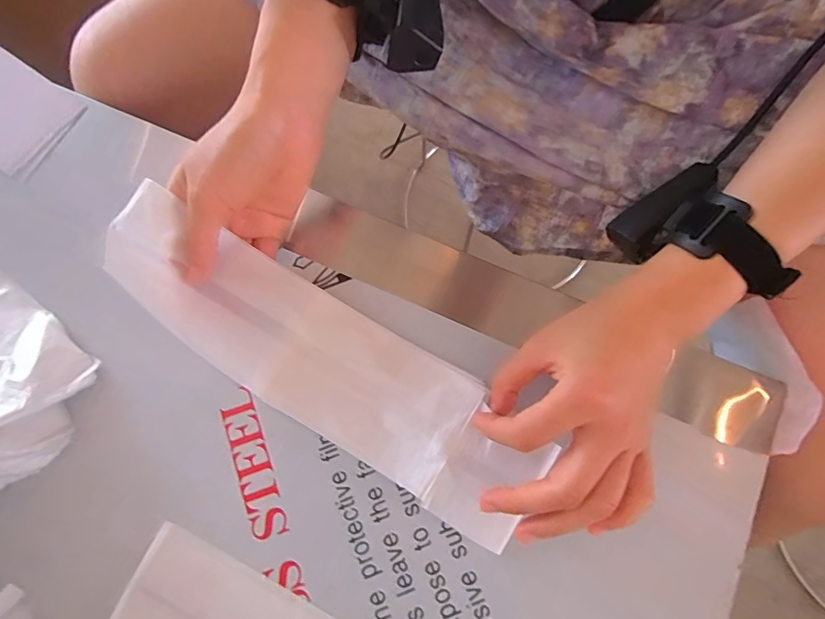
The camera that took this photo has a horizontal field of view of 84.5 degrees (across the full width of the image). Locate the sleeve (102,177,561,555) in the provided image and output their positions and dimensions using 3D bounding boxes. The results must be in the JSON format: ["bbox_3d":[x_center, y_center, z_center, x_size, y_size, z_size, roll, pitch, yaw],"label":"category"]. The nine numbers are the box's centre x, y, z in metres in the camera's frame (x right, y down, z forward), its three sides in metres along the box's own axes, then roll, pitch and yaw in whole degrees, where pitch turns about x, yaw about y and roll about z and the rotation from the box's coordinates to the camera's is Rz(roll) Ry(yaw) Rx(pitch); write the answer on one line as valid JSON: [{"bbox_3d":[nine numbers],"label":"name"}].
[{"bbox_3d":[-0.053,0.033,0.282,0.288,0.041,0.079,34,79,0],"label":"sleeve"}]

